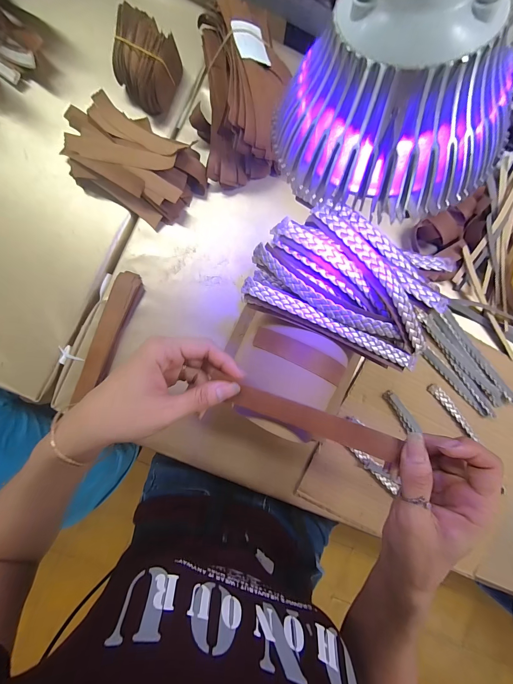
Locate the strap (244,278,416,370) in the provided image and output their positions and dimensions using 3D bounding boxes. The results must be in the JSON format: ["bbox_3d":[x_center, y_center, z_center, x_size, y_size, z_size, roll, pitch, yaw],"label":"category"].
[{"bbox_3d":[0.066,-0.014,0.255,0.168,0.019,0.019,24,88,-6],"label":"strap"}]

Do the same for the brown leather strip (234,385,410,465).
[{"bbox_3d":[0.048,0.064,0.231,0.130,0.004,0.019,19,91,6],"label":"brown leather strip"}]

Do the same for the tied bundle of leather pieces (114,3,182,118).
[{"bbox_3d":[-0.124,-0.313,0.330,0.060,0.060,0.071,35,87,-5],"label":"tied bundle of leather pieces"}]

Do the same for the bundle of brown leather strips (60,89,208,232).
[{"bbox_3d":[-0.144,-0.205,0.331,0.152,0.040,0.105,38,87,-5],"label":"bundle of brown leather strips"}]

